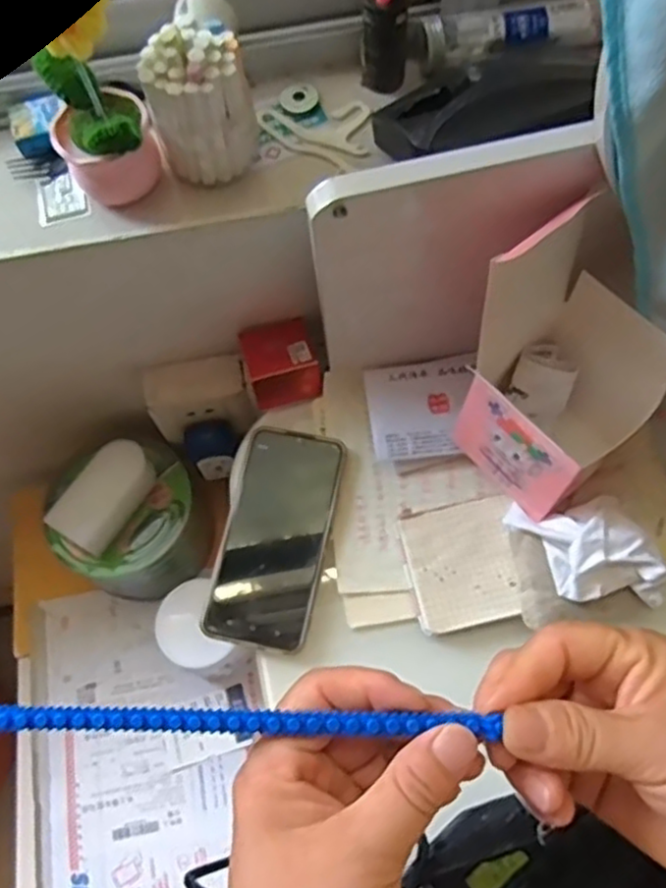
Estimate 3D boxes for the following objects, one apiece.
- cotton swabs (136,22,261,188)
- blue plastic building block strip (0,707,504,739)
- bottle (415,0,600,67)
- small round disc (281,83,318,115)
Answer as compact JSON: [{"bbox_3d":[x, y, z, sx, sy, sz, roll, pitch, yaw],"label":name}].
[{"bbox_3d":[-0.079,-0.204,0.421,0.057,0.076,0.046,-11,68,-2],"label":"cotton swabs"},{"bbox_3d":[-0.062,0.097,0.247,0.234,0.008,0.008,0,68,3],"label":"blue plastic building block strip"},{"bbox_3d":[0.115,-0.274,0.465,0.117,0.028,0.028,-4,68,1],"label":"bottle"},{"bbox_3d":[-0.022,-0.233,0.472,0.025,0.007,0.022,-2,68,2],"label":"small round disc"}]

